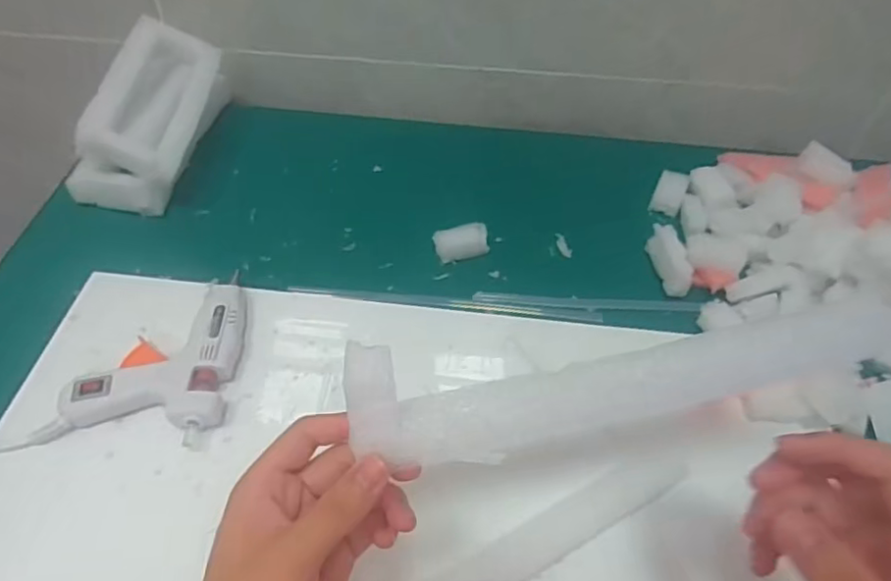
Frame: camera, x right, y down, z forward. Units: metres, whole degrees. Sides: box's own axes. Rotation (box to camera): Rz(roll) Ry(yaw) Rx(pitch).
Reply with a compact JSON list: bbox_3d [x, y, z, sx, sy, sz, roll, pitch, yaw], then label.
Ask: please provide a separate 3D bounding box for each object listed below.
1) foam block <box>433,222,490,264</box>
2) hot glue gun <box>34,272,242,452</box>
[{"bbox_3d":[0.015,-0.042,0.557,0.047,0.026,0.023,-13,52,-11],"label":"foam block"},{"bbox_3d":[-0.211,0.046,0.453,0.112,0.024,0.132,4,51,4],"label":"hot glue gun"}]

